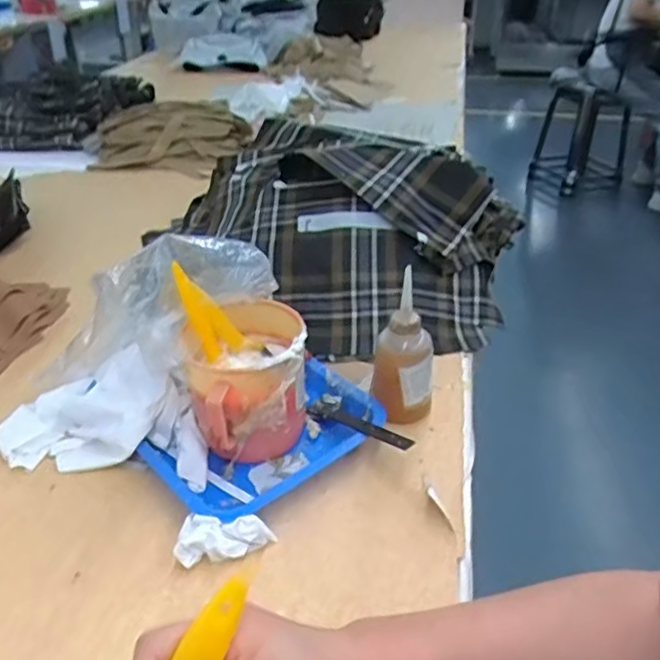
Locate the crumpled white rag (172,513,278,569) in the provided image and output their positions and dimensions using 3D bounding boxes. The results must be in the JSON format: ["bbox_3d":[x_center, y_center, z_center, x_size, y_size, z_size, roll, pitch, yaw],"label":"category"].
[{"bbox_3d":[-0.090,0.174,0.555,0.081,0.012,0.040,-9,78,-15],"label":"crumpled white rag"}]

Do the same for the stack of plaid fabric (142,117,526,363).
[{"bbox_3d":[0.005,-0.164,0.944,0.525,0.174,0.327,26,42,37],"label":"stack of plaid fabric"}]

